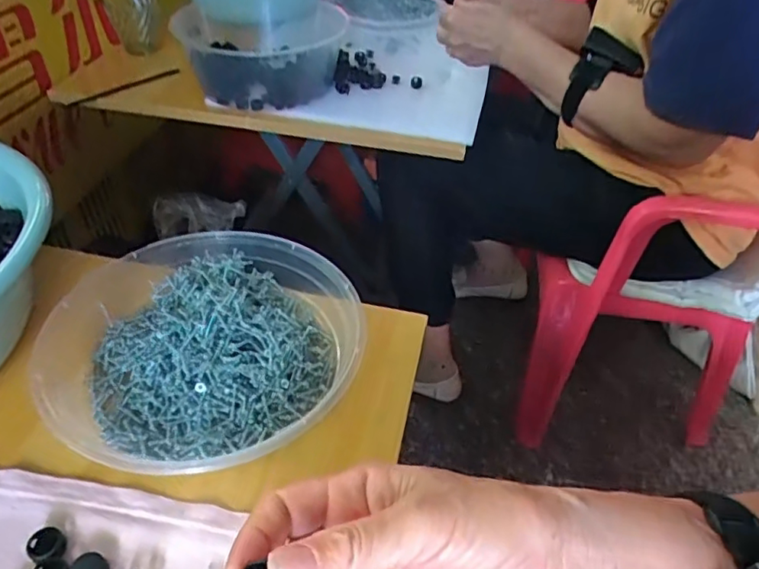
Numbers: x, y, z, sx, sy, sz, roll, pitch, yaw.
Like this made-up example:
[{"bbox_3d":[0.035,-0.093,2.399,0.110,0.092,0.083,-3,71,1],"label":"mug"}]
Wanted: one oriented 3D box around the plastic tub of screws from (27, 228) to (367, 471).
[{"bbox_3d":[-0.121,0.035,0.400,0.211,0.038,0.190,-31,52,-33],"label":"plastic tub of screws"}]

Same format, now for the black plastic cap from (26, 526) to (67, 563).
[{"bbox_3d":[-0.176,0.138,0.302,0.017,0.008,0.019,-8,43,-13],"label":"black plastic cap"}]

